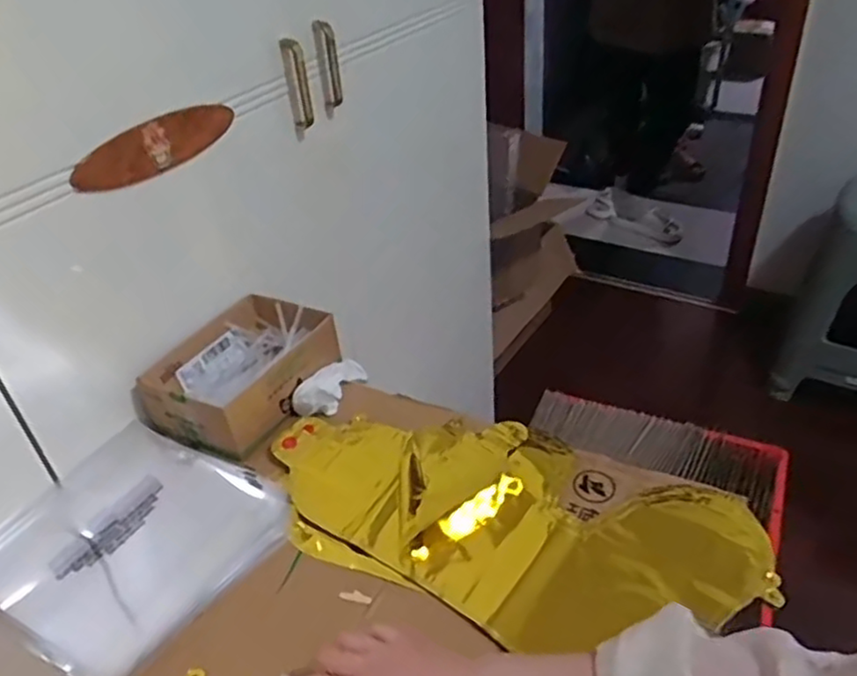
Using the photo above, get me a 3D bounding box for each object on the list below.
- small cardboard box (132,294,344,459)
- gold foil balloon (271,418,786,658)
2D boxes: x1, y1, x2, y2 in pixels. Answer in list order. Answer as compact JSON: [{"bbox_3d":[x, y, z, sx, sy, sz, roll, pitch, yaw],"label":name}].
[{"bbox_3d":[-0.203,0.035,0.740,0.140,0.065,0.190,19,42,29],"label":"small cardboard box"},{"bbox_3d":[0.058,0.153,0.603,0.423,0.035,0.205,15,41,26],"label":"gold foil balloon"}]

